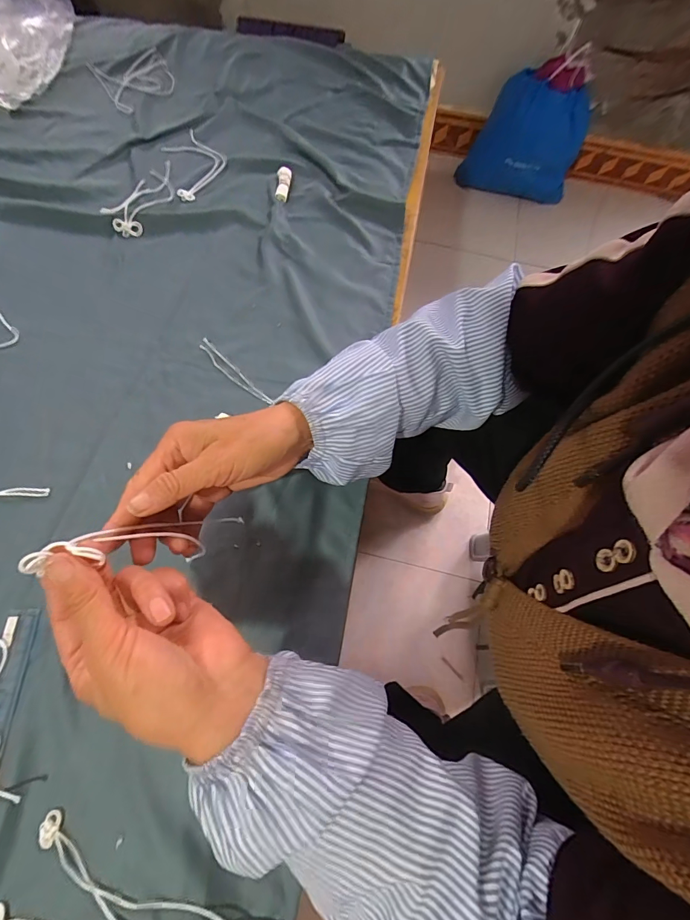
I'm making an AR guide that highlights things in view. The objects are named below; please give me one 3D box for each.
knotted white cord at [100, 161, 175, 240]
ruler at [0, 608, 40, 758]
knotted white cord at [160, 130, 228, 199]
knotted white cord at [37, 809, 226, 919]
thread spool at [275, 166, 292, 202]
[{"bbox_3d":[-0.280,-0.365,0.539,0.065,0.015,0.132,27,70,9],"label":"knotted white cord"},{"bbox_3d":[-0.278,0.203,0.309,0.027,0.007,0.157,-3,66,2],"label":"ruler"},{"bbox_3d":[-0.220,-0.443,0.579,0.082,0.009,0.143,-20,70,-9],"label":"knotted white cord"},{"bbox_3d":[-0.130,0.301,0.264,0.193,0.007,0.037,17,69,6],"label":"knotted white cord"},{"bbox_3d":[-0.088,-0.394,0.552,0.020,0.015,0.061,2,68,0],"label":"thread spool"}]

